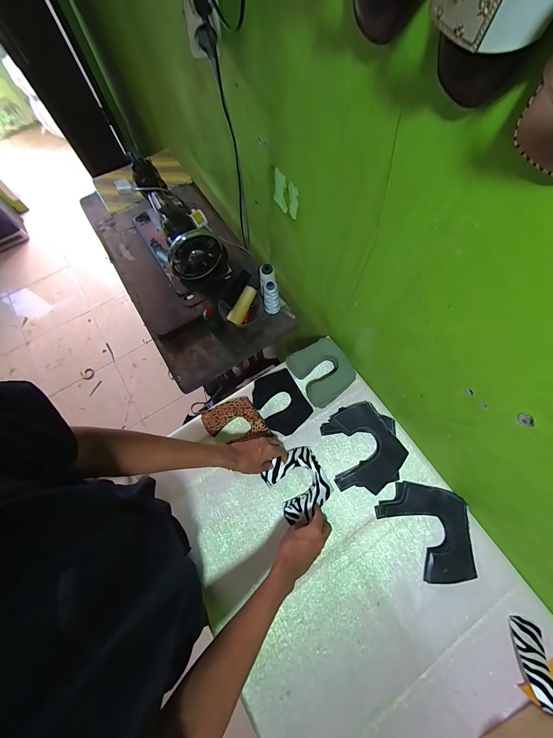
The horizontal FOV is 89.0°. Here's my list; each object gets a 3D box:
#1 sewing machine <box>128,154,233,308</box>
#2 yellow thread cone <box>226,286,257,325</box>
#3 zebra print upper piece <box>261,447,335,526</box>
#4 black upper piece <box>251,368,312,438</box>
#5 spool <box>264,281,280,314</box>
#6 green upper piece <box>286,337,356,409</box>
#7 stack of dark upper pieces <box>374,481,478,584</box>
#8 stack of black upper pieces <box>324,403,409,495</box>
[{"bbox_3d":[-0.313,-0.421,0.810,0.171,0.212,0.412,-32,73,-10],"label":"sewing machine"},{"bbox_3d":[-0.096,-0.180,0.797,0.034,0.034,0.111,34,97,13],"label":"yellow thread cone"},{"bbox_3d":[0.051,0.266,0.660,0.130,0.029,0.134,-31,72,-8],"label":"zebra print upper piece"},{"bbox_3d":[0.011,0.087,0.731,0.117,0.041,0.154,-29,72,-8],"label":"black upper piece"},{"bbox_3d":[-0.014,-0.198,0.793,0.042,0.118,0.034,-3,70,1],"label":"spool"},{"bbox_3d":[0.118,0.010,0.728,0.137,0.079,0.146,-30,72,-8],"label":"green upper piece"},{"bbox_3d":[0.327,0.358,0.624,0.190,0.016,0.191,1,70,3],"label":"stack of dark upper pieces"},{"bbox_3d":[0.215,0.186,0.685,0.173,0.032,0.201,-13,70,-2],"label":"stack of black upper pieces"}]

